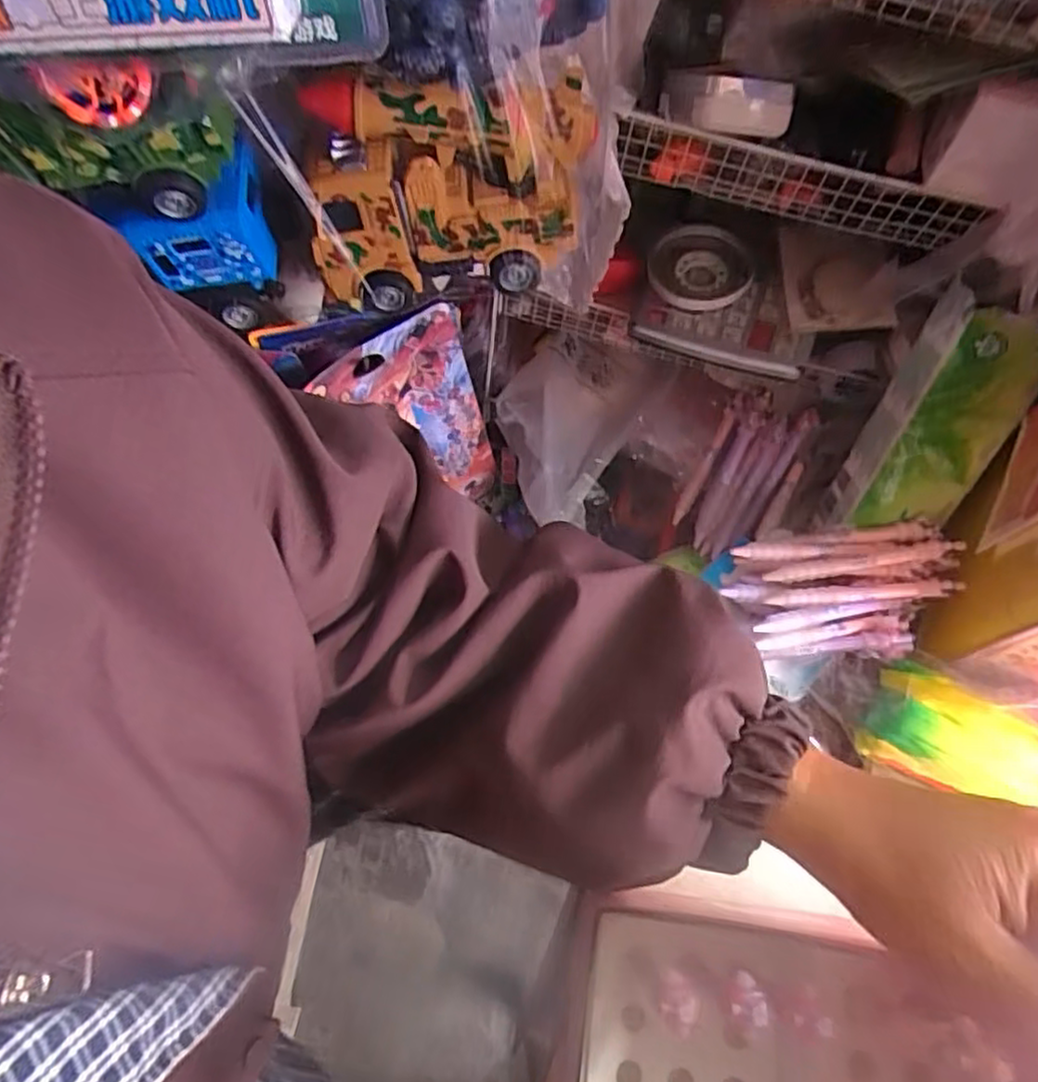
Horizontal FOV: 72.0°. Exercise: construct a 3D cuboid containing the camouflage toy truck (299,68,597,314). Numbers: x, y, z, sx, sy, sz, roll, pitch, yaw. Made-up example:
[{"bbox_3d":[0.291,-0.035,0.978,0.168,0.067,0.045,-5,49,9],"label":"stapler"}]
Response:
[{"bbox_3d":[-0.038,-0.183,0.383,0.152,0.105,0.049,-4,69,-2],"label":"camouflage toy truck"}]

